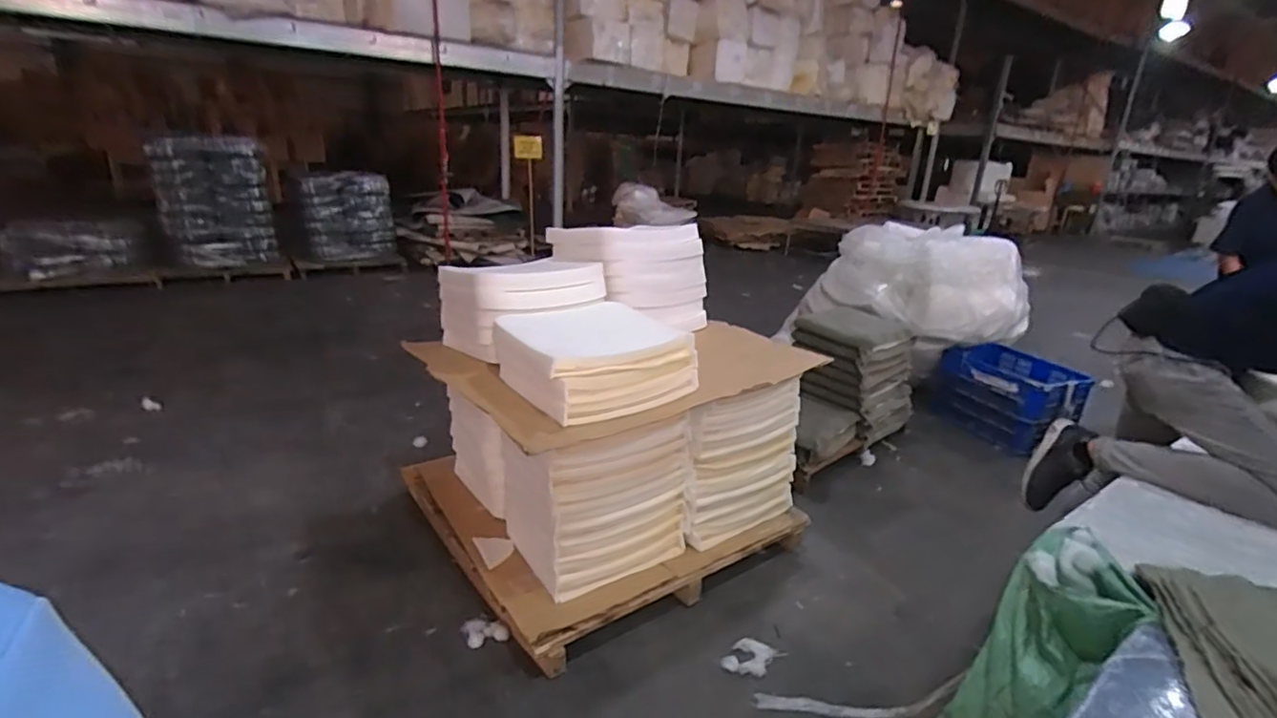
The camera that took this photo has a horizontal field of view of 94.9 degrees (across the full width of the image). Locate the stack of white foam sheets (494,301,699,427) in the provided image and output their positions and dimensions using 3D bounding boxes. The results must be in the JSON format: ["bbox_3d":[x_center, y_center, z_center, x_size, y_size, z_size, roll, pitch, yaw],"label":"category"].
[{"bbox_3d":[-0.127,-0.014,1.740,0.544,0.170,0.444,-11,25,-34],"label":"stack of white foam sheets"}]

